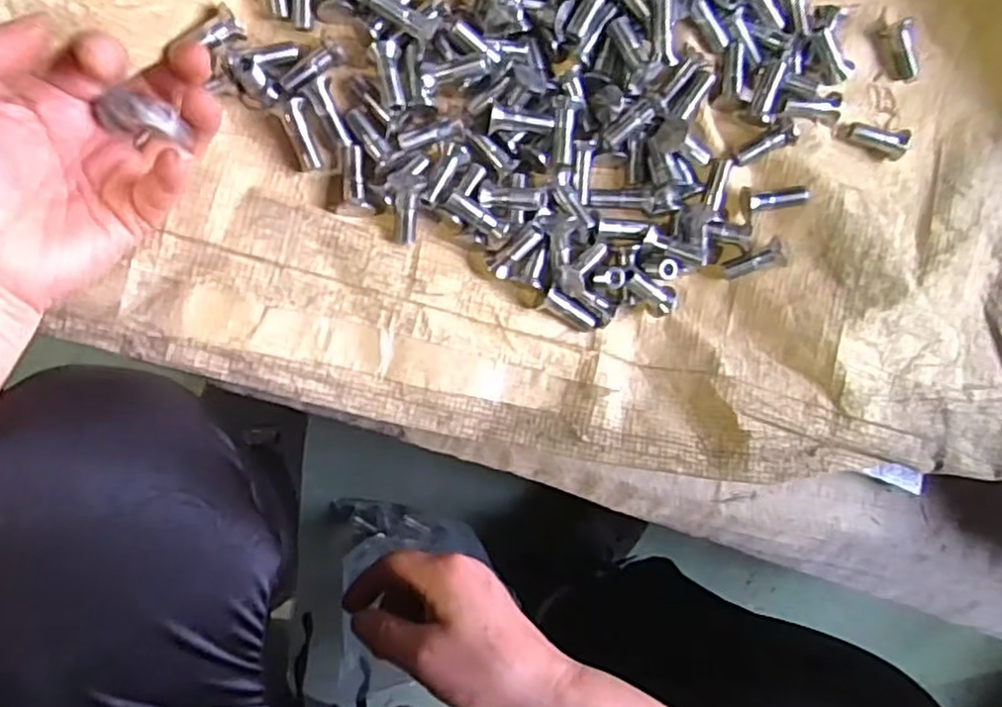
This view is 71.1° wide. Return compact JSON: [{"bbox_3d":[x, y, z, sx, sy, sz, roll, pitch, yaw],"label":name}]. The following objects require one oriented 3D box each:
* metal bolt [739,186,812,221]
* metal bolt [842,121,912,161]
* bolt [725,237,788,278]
[{"bbox_3d":[0.156,-0.088,0.397,0.038,0.014,0.018,-7,89,12],"label":"metal bolt"},{"bbox_3d":[0.231,-0.133,0.432,0.038,0.013,0.017,17,90,-13],"label":"metal bolt"},{"bbox_3d":[0.147,-0.053,0.404,0.035,0.011,0.016,-21,91,10],"label":"bolt"}]

